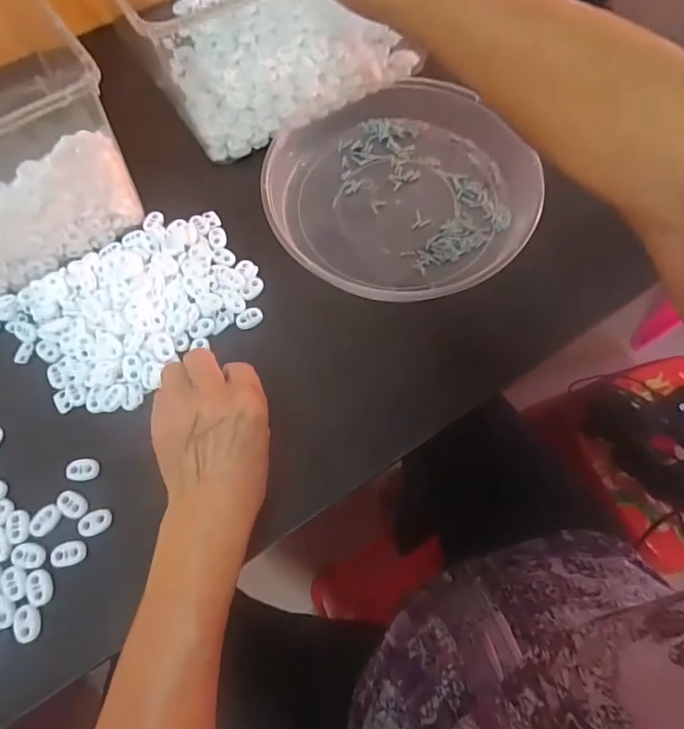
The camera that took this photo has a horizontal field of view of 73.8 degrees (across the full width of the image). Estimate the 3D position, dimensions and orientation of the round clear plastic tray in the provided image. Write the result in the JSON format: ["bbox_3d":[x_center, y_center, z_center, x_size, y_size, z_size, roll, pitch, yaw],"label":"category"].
[{"bbox_3d":[0.057,-0.179,0.416,0.230,0.044,0.246,0,67,0],"label":"round clear plastic tray"}]

